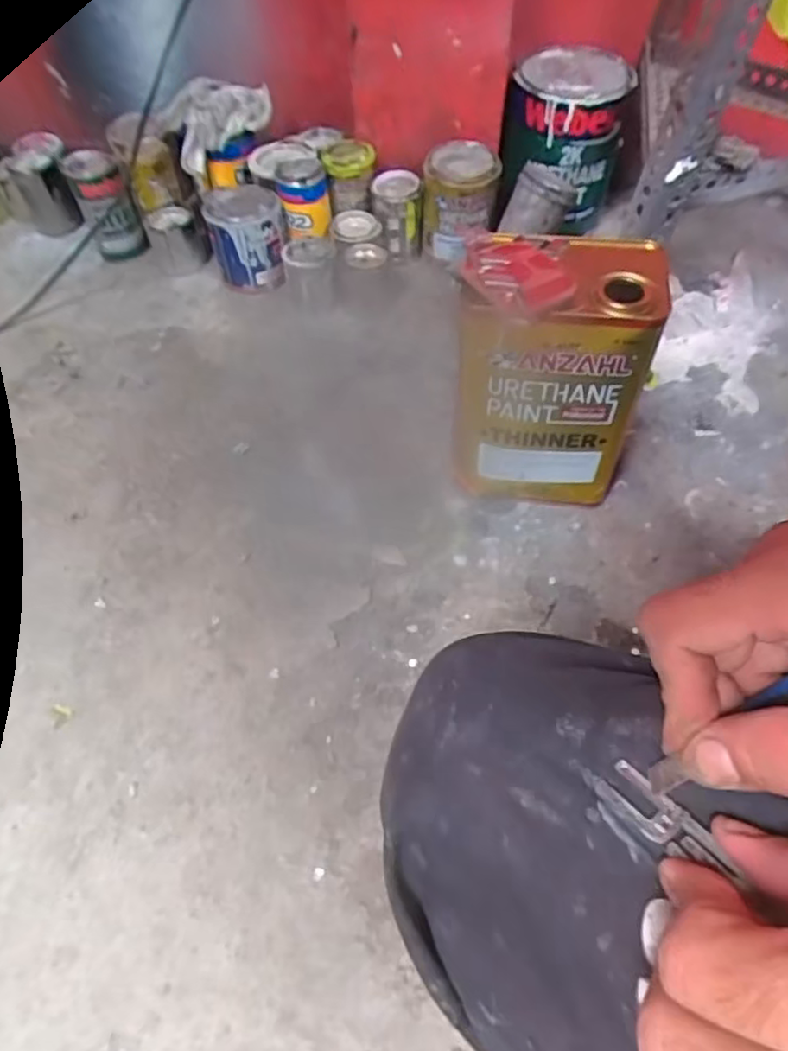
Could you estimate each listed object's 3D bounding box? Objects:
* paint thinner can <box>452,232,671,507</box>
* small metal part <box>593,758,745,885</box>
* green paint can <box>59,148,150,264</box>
[{"bbox_3d":[0.146,-0.138,0.635,0.165,0.260,0.121,7,54,7],"label":"paint thinner can"},{"bbox_3d":[0.092,0.099,0.216,0.016,0.004,0.048,-40,50,-24],"label":"small metal part"},{"bbox_3d":[-0.443,-0.491,0.999,0.077,0.146,0.076,-1,54,1],"label":"green paint can"}]

